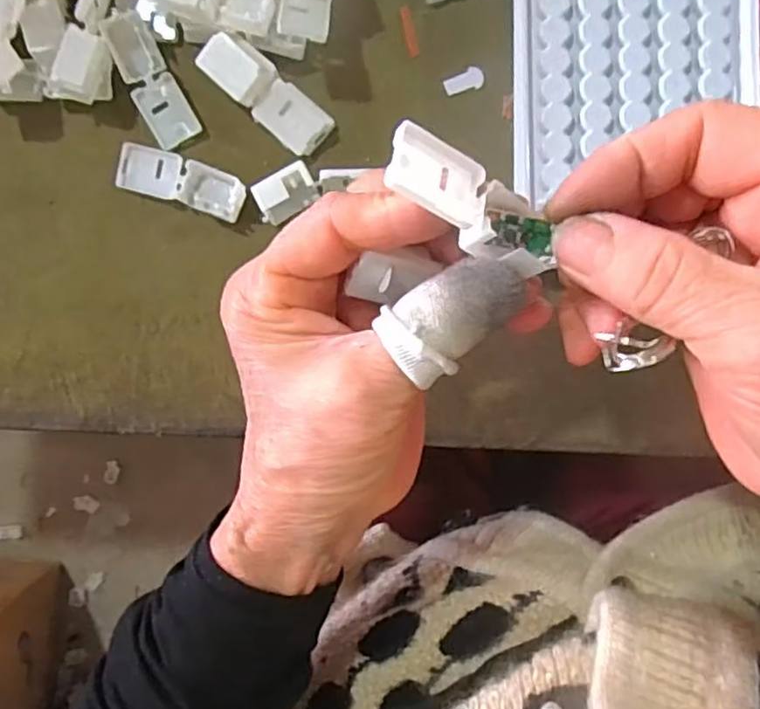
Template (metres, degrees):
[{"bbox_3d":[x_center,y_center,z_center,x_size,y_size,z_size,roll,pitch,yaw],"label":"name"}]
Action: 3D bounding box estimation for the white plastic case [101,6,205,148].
[{"bbox_3d":[-0.098,-0.117,0.285,0.019,0.011,0.055,-28,93,-1],"label":"white plastic case"}]

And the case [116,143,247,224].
[{"bbox_3d":[-0.085,-0.075,0.286,0.057,0.010,0.020,17,92,-3],"label":"case"}]

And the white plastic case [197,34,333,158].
[{"bbox_3d":[-0.047,-0.108,0.277,0.057,0.009,0.021,35,96,-20],"label":"white plastic case"}]

